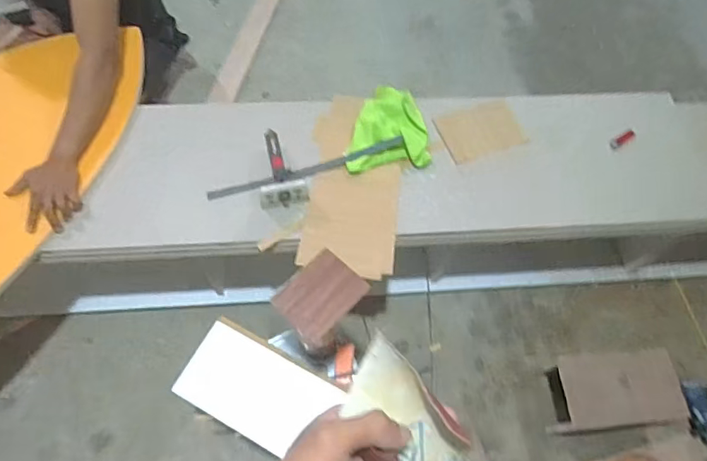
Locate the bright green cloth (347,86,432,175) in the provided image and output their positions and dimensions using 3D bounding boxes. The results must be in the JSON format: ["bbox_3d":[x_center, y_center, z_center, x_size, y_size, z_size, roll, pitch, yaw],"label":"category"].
[{"bbox_3d":[0.086,-0.267,1.254,0.206,0.030,0.251,0,65,-4],"label":"bright green cloth"}]

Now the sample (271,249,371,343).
[{"bbox_3d":[-0.054,0.106,0.834,0.105,0.007,0.133,41,69,14],"label":"sample"}]

